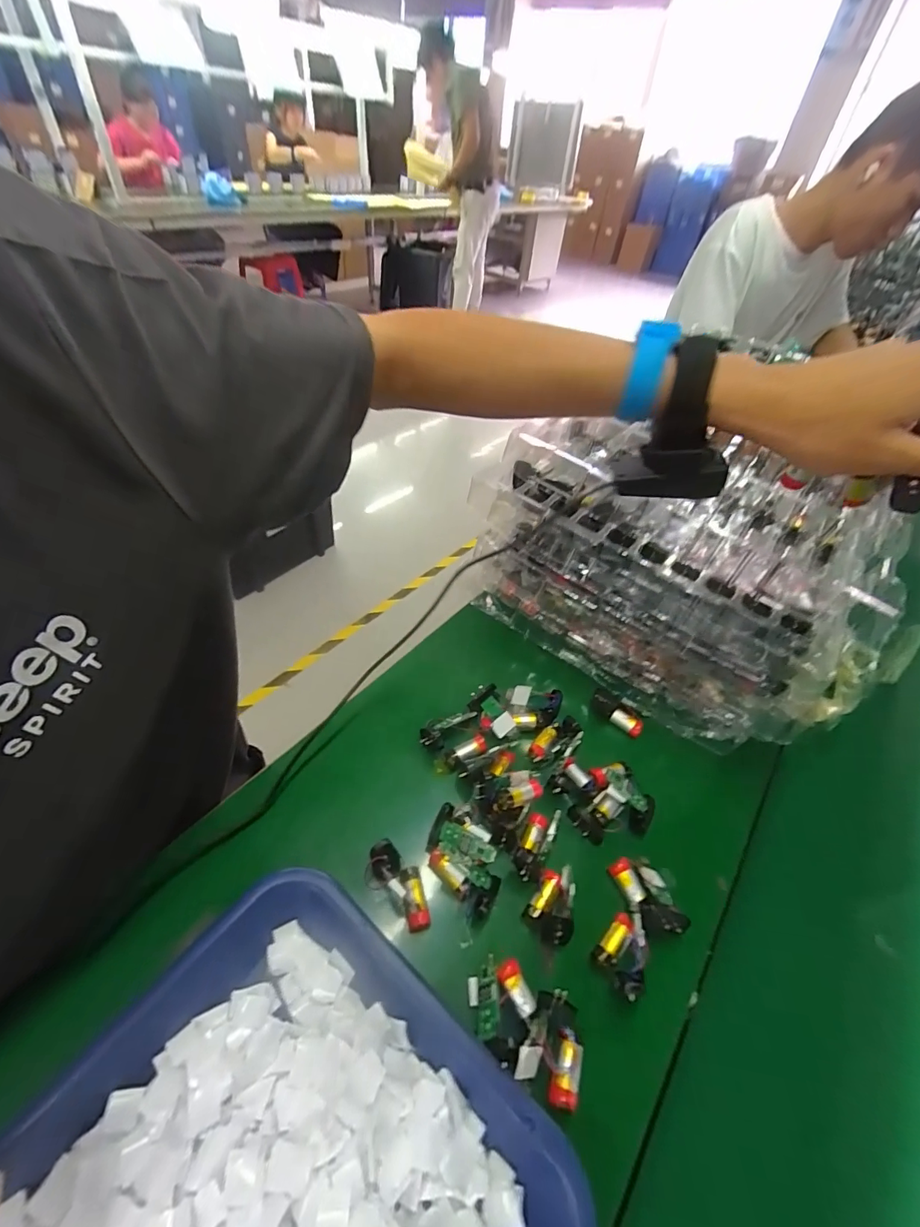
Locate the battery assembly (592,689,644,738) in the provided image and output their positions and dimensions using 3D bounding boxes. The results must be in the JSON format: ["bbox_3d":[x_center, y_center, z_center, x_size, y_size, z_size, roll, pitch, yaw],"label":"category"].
[{"bbox_3d":[0.153,0.096,0.446,0.052,0.020,0.018,33,53,24],"label":"battery assembly"}]

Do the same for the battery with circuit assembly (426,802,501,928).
[{"bbox_3d":[0.004,0.181,0.340,0.040,0.029,0.075,-27,54,-27],"label":"battery with circuit assembly"}]

